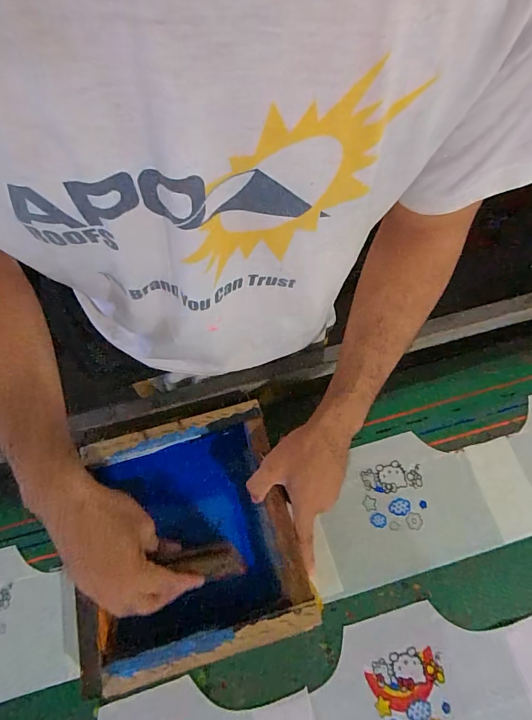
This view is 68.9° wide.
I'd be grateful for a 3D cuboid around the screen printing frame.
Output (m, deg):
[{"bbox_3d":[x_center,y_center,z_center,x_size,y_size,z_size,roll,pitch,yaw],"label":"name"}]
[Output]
[{"bbox_3d":[-0.093,0.198,0.448,0.238,0.044,0.247,-16,69,-4],"label":"screen printing frame"}]

